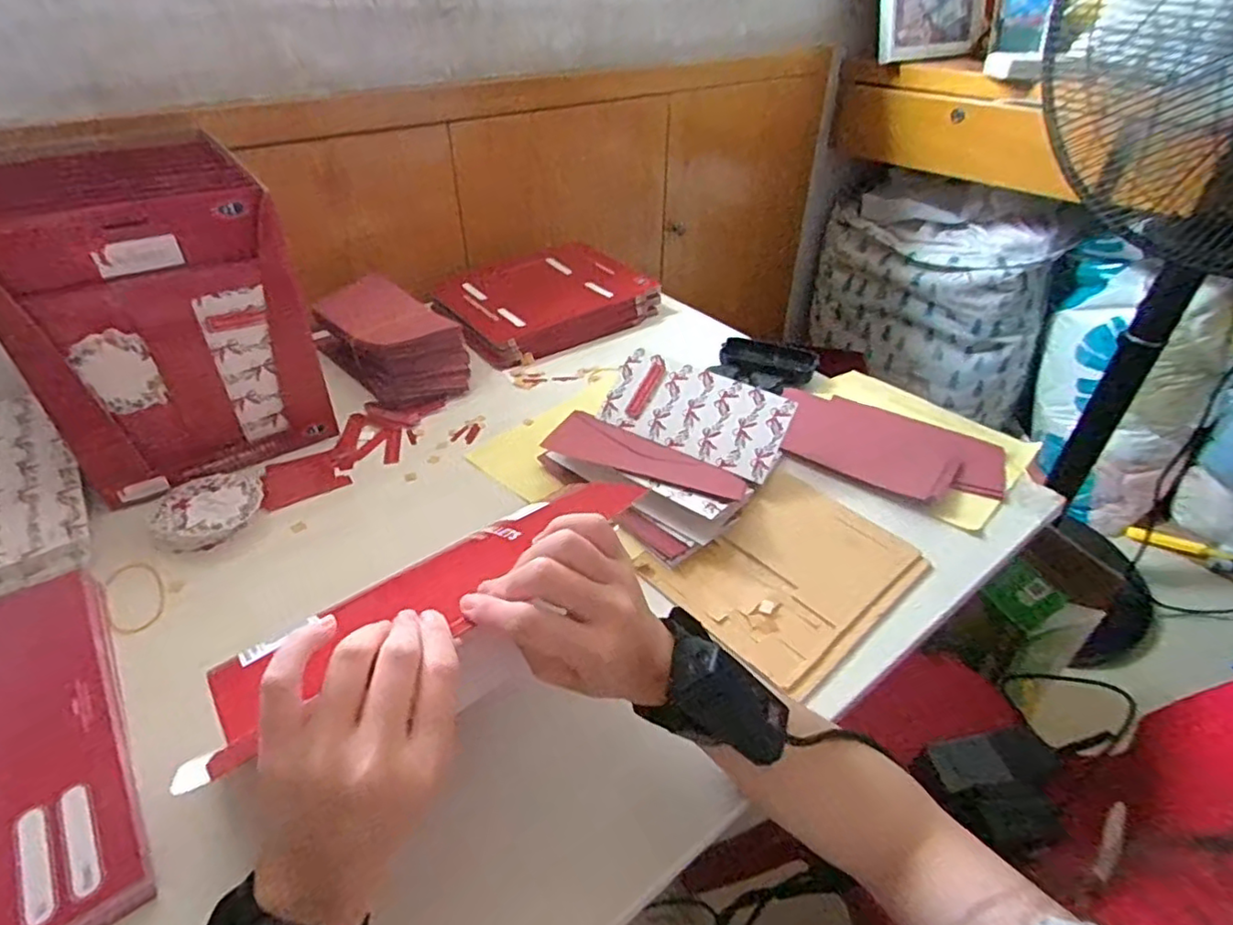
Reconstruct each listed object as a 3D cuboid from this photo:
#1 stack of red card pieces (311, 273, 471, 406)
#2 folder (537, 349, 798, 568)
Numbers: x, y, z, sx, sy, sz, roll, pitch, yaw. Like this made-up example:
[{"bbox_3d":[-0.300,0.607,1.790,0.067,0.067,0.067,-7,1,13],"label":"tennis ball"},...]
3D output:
[{"bbox_3d":[-0.259,-0.139,0.733,0.198,0.071,0.114,30,47,33],"label":"stack of red card pieces"},{"bbox_3d":[0.044,-0.016,0.590,0.186,0.071,0.183,22,43,25],"label":"folder"}]

